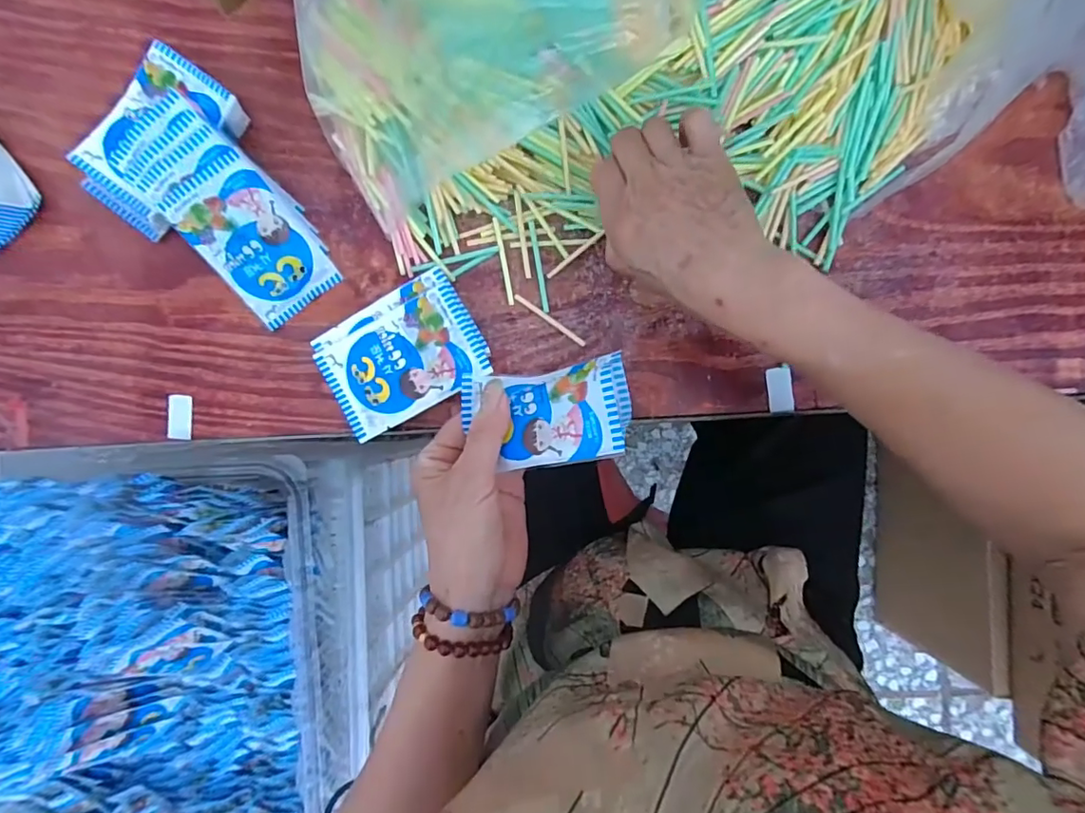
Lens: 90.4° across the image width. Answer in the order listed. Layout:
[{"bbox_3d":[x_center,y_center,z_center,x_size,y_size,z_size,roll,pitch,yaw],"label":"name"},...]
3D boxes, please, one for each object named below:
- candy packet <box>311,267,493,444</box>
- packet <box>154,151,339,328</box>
[{"bbox_3d":[-0.096,-0.035,0.370,0.106,0.008,0.080,-30,89,2],"label":"candy packet"},{"bbox_3d":[-0.200,-0.114,0.375,0.064,0.007,0.103,-38,115,-1],"label":"packet"}]

